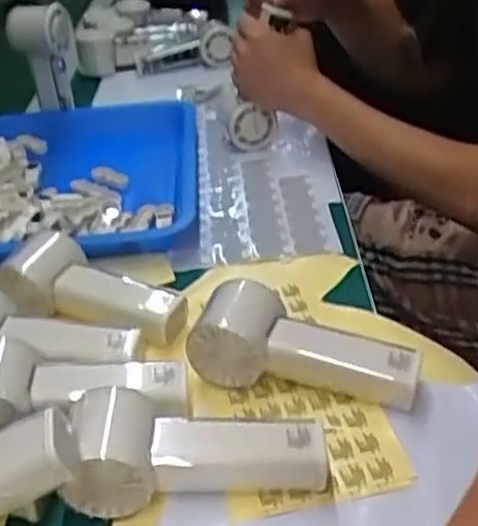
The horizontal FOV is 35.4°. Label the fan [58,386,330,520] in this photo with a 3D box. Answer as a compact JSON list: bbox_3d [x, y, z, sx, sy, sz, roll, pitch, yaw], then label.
[{"bbox_3d":[-0.026,0.106,0.440,0.148,0.048,0.062,-8,32,-5],"label":"fan"}]

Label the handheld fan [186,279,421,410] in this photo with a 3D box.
[{"bbox_3d":[0.045,0.058,0.505,0.152,0.052,0.053,7,34,17],"label":"handheld fan"}]

